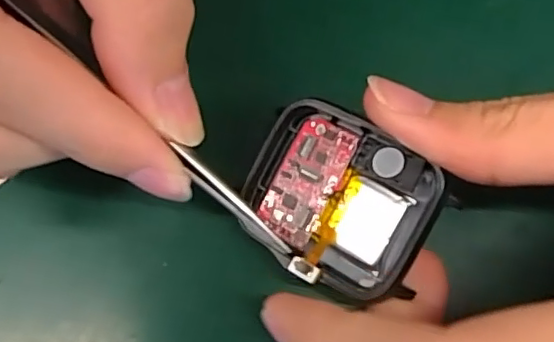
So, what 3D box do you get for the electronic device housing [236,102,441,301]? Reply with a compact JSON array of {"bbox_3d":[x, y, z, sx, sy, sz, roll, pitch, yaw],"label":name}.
[{"bbox_3d":[0.015,0.007,0.139,0.044,0.012,0.036,27,91,24],"label":"electronic device housing"}]

